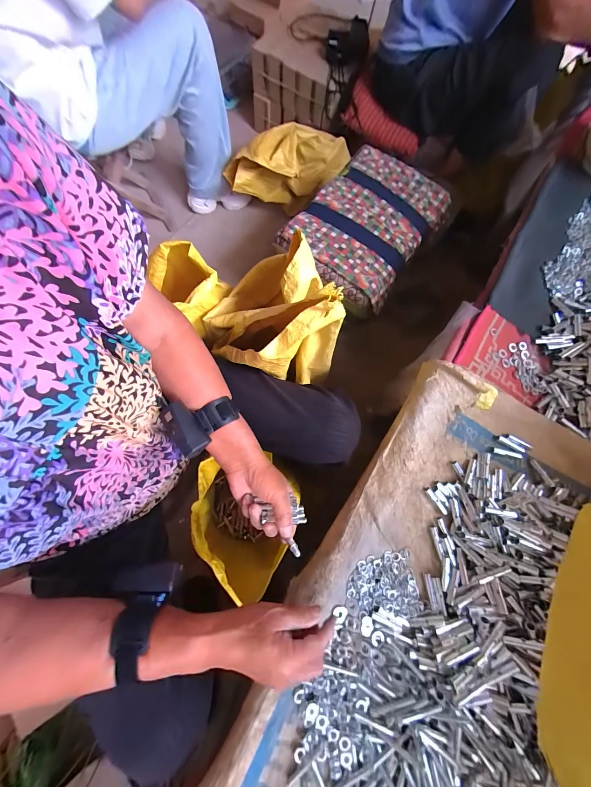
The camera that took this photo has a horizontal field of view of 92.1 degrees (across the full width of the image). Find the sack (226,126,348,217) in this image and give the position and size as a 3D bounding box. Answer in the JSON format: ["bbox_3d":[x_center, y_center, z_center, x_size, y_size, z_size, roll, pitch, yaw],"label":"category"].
[{"bbox_3d":[-0.008,-0.746,0.935,0.428,0.216,0.132,-27,79,-10],"label":"sack"}]

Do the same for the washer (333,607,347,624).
[{"bbox_3d":[0.059,0.287,0.369,0.018,0.004,0.018,3,64,-6],"label":"washer"}]

